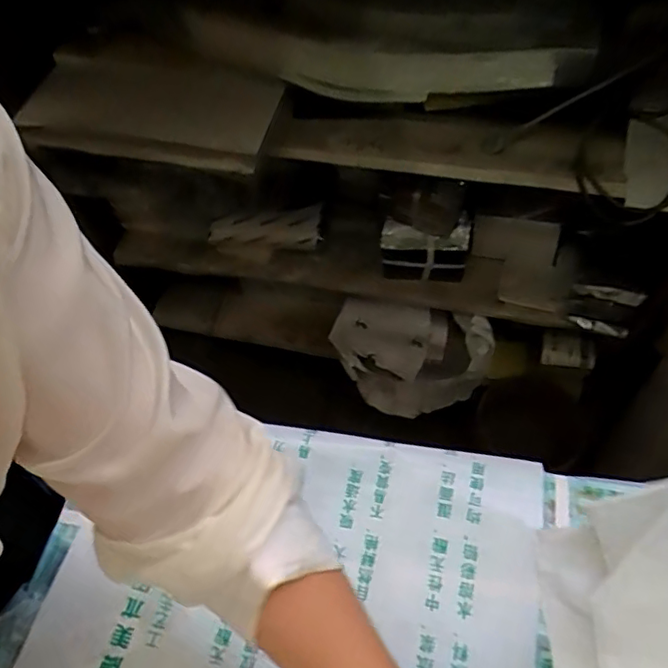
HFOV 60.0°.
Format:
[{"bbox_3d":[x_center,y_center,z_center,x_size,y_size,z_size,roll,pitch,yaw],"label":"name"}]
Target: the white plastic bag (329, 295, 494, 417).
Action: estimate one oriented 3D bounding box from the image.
[{"bbox_3d":[0.145,0.057,1.144,0.300,0.232,0.099,8,57,9],"label":"white plastic bag"}]

